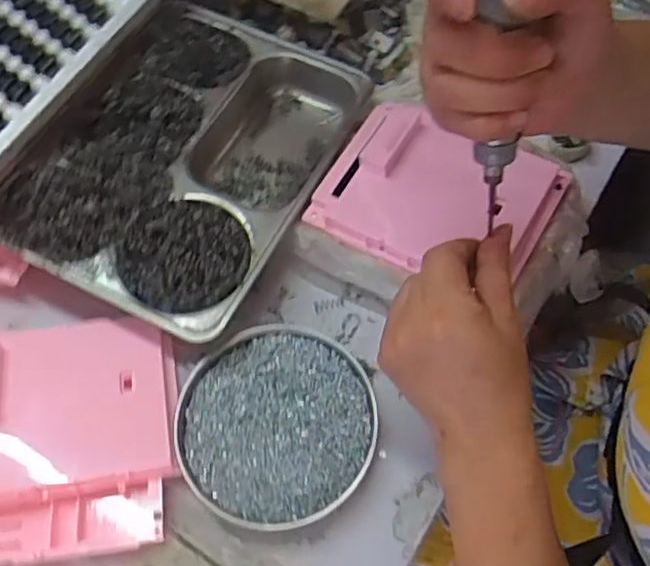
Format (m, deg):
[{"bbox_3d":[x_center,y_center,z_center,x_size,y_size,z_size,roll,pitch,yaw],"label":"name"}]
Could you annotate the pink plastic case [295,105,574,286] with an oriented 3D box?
[{"bbox_3d":[0.086,-0.070,0.487,0.155,0.027,0.128,28,69,16],"label":"pink plastic case"}]

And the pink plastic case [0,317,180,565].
[{"bbox_3d":[-0.185,0.100,0.443,0.158,0.044,0.159,-7,64,0],"label":"pink plastic case"}]

